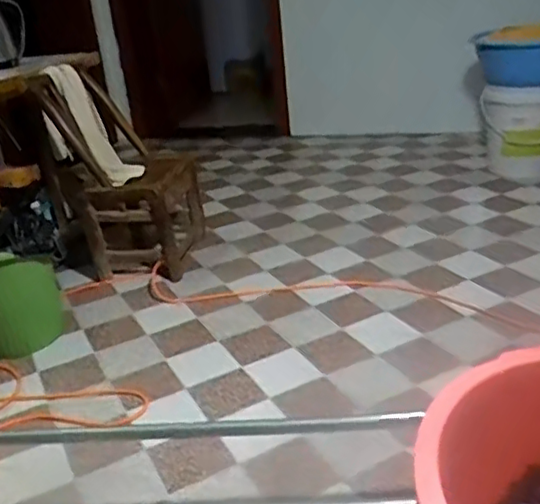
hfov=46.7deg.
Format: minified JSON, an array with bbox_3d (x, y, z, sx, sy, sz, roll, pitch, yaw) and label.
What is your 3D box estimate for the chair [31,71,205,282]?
[{"bbox_3d":[-0.437,-0.230,1.902,0.361,0.580,0.321,2,26,17],"label":"chair"}]

